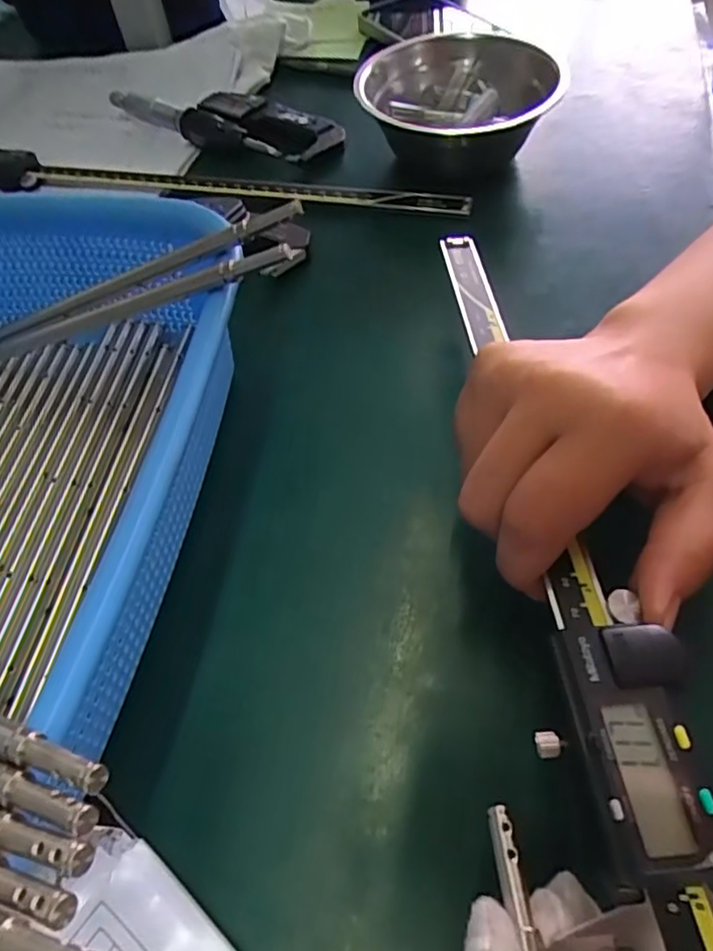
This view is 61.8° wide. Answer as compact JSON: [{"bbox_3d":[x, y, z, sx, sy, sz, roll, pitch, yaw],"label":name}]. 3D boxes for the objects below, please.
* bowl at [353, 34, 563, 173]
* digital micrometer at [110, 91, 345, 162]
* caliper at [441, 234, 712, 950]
[{"bbox_3d":[0.065,-0.236,0.384,0.120,0.048,0.120,-2,56,2],"label":"bowl"},{"bbox_3d":[-0.096,-0.255,0.427,0.173,0.014,0.046,16,77,8],"label":"digital micrometer"},{"bbox_3d":[0.072,-0.004,0.207,0.061,0.012,0.272,-7,51,0],"label":"caliper"}]

